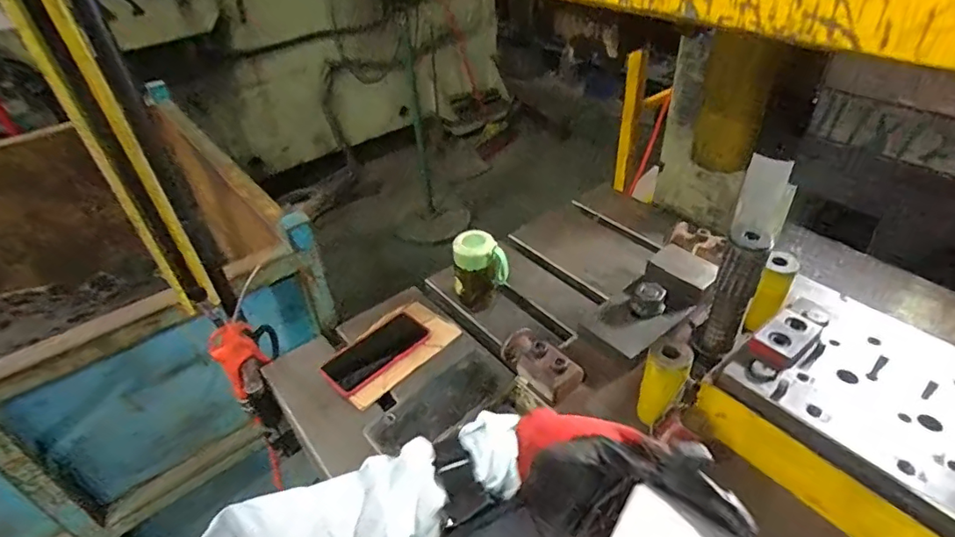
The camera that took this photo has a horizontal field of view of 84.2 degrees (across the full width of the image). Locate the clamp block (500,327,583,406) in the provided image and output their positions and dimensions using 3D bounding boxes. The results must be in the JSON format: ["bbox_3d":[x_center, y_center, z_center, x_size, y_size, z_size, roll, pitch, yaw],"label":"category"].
[{"bbox_3d":[0.069,0.106,0.592,0.047,0.040,0.089,-31,46,-30],"label":"clamp block"}]

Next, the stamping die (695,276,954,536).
[{"bbox_3d":[0.368,0.129,0.483,0.205,0.089,0.231,-29,45,-29],"label":"stamping die"}]

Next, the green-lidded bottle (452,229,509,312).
[{"bbox_3d":[0.002,0.004,0.852,0.079,0.122,0.057,-22,42,-22],"label":"green-lidded bottle"}]

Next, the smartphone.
[{"bbox_3d":[-0.153,0.126,0.804,0.079,0.016,0.159,33,57,31],"label":"smartphone"}]

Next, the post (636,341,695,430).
[{"bbox_3d":[0.185,0.116,0.526,0.040,0.087,0.041,13,41,19],"label":"post"}]

